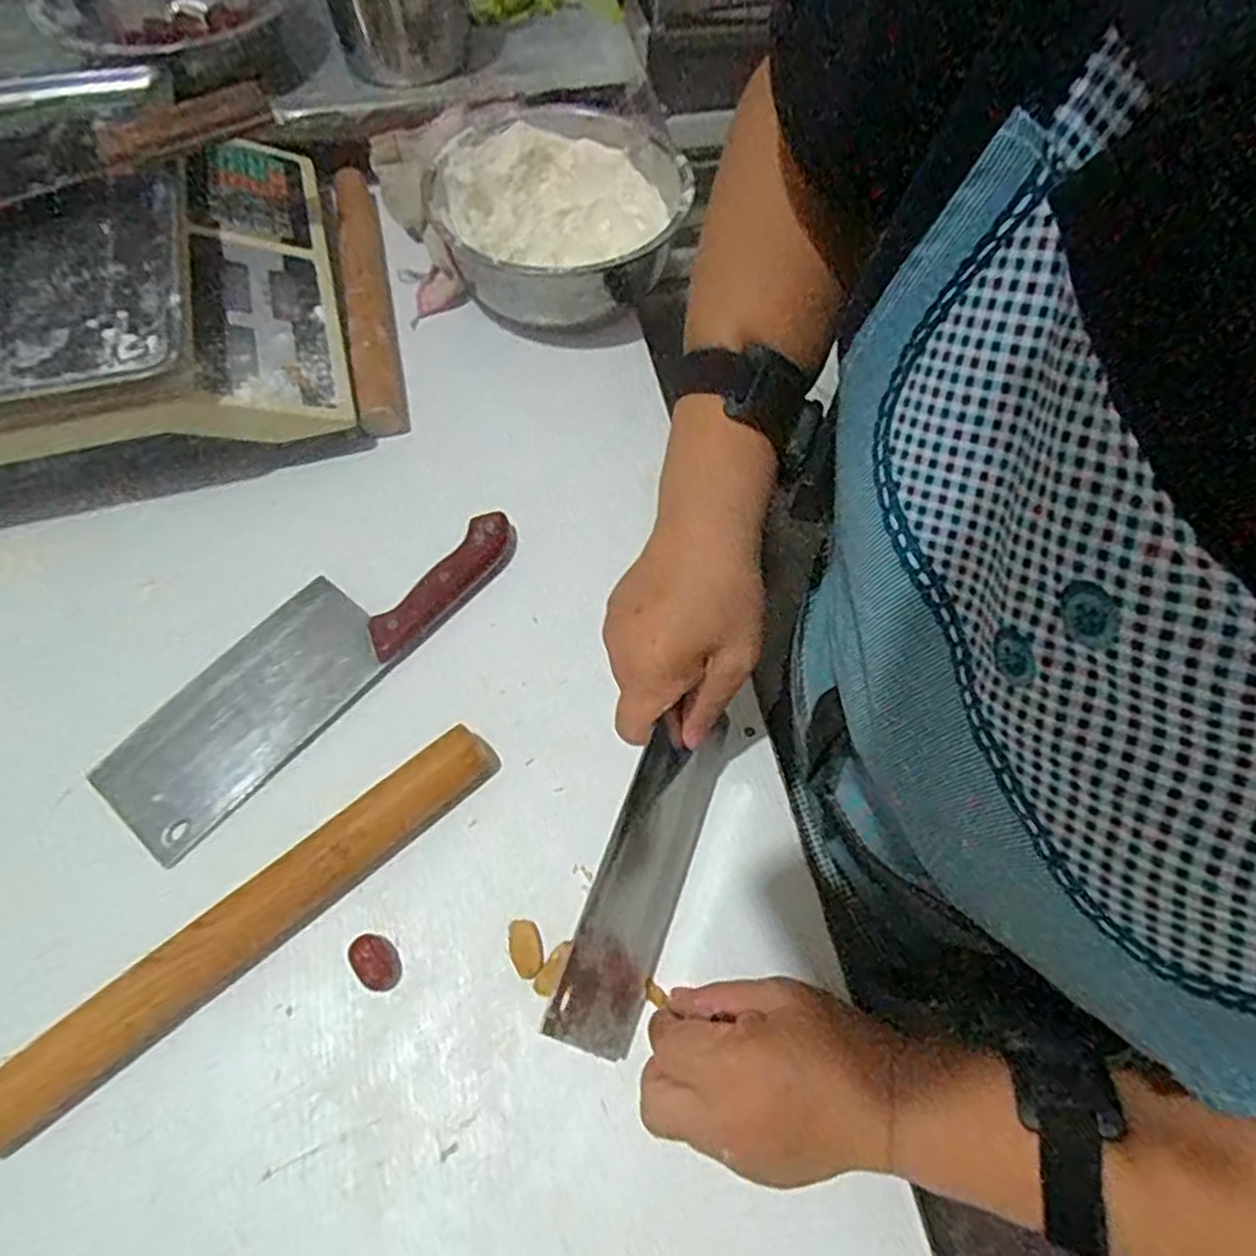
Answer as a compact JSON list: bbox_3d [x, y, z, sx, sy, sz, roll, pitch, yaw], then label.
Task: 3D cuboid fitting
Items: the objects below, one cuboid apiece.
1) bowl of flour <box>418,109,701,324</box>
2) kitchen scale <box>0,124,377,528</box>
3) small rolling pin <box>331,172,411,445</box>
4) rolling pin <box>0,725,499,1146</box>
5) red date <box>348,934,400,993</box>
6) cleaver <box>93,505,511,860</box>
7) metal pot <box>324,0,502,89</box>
[{"bbox_3d":[-0.054,-0.320,0.619,0.194,0.082,0.206,-22,65,-12],"label":"bowl of flour"},{"bbox_3d":[-0.385,-0.243,0.552,0.325,0.115,0.309,-16,63,-9],"label":"kitchen scale"},{"bbox_3d":[-0.214,-0.276,0.634,0.039,0.046,0.310,-14,63,-8],"label":"small rolling pin"},{"bbox_3d":[-0.194,0.152,0.398,0.289,0.031,0.033,-37,68,-18],"label":"rolling pin"},{"bbox_3d":[-0.132,0.174,0.398,0.020,0.019,0.026,-28,66,-15],"label":"red date"},{"bbox_3d":[-0.196,0.012,0.482,0.085,0.023,0.278,39,68,18],"label":"cleaver"},{"bbox_3d":[-0.191,-0.531,0.650,0.124,0.072,0.119,-26,65,-14],"label":"metal pot"}]

